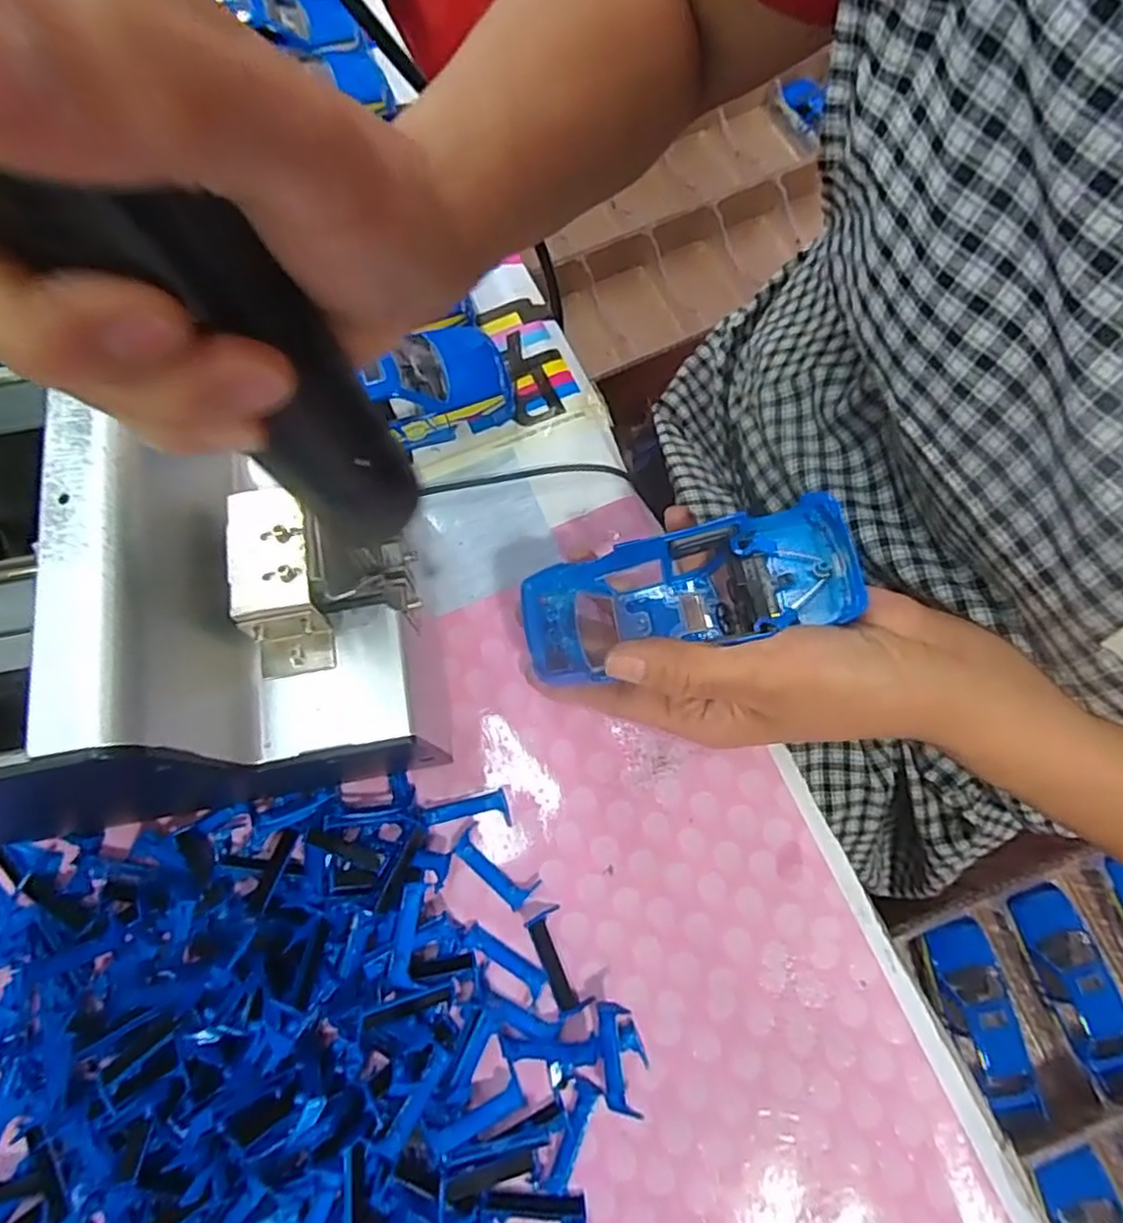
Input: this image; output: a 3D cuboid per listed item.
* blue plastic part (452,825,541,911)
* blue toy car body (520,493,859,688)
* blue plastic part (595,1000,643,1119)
[{"bbox_3d":[-0.028,0.106,0.286,0.038,0.004,0.014,38,77,14],"label":"blue plastic part"},{"bbox_3d":[0.050,-0.006,0.291,0.136,0.046,0.056,-14,70,12],"label":"blue toy car body"},{"bbox_3d":[0.021,0.170,0.261,0.013,0.012,0.038,-4,71,2],"label":"blue plastic part"}]

